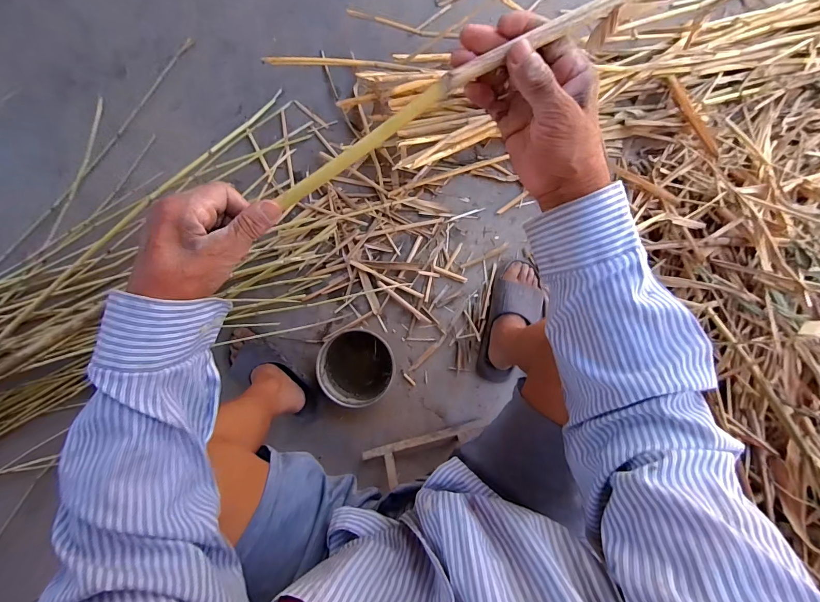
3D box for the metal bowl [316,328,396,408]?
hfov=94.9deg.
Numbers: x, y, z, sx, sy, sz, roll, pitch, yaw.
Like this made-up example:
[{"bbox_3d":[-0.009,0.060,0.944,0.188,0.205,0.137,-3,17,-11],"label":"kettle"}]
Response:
[{"bbox_3d":[-0.114,0.142,0.818,0.153,0.075,0.163,0,92,1],"label":"metal bowl"}]

